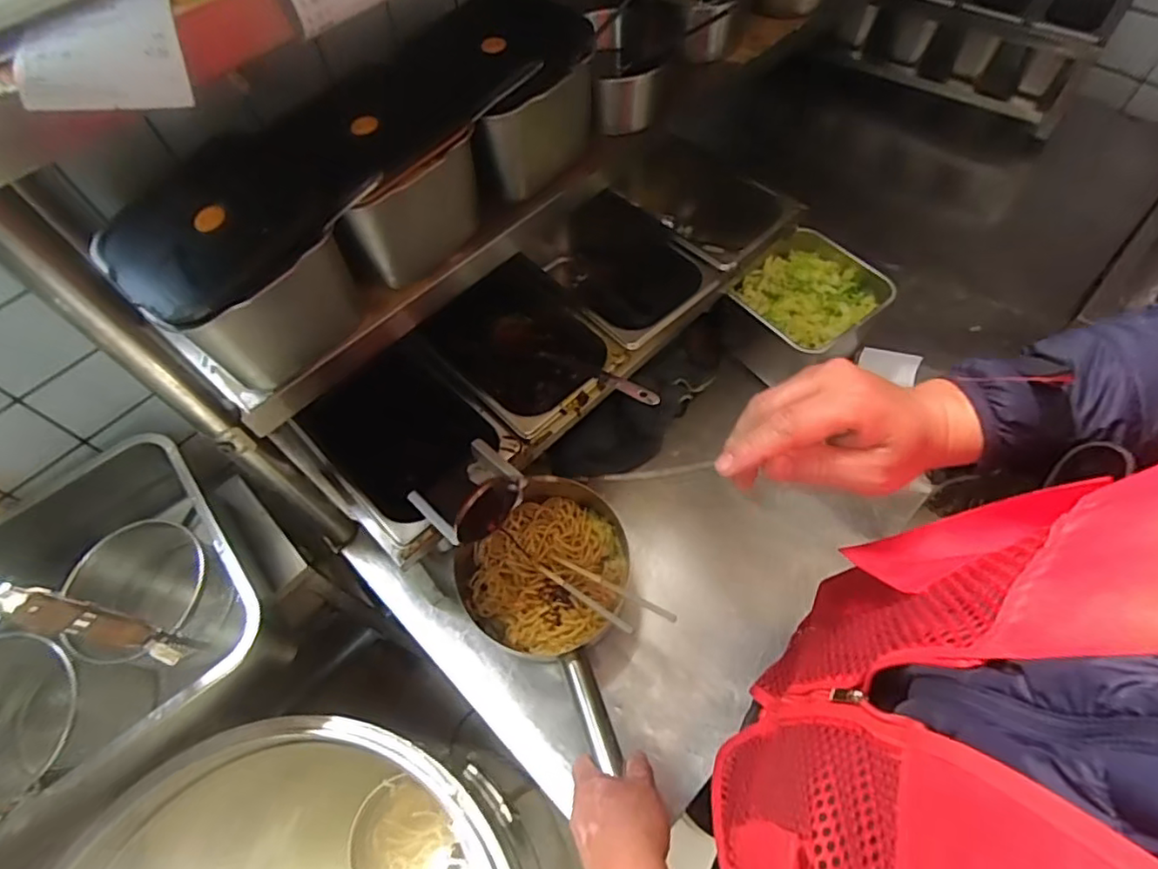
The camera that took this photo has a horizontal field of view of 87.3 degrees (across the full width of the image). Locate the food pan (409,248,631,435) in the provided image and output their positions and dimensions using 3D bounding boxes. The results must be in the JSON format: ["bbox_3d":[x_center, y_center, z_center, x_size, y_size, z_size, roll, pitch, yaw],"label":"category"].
[{"bbox_3d":[-0.075,-0.100,0.786,0.192,0.079,0.237,-41,66,-18],"label":"food pan"}]

